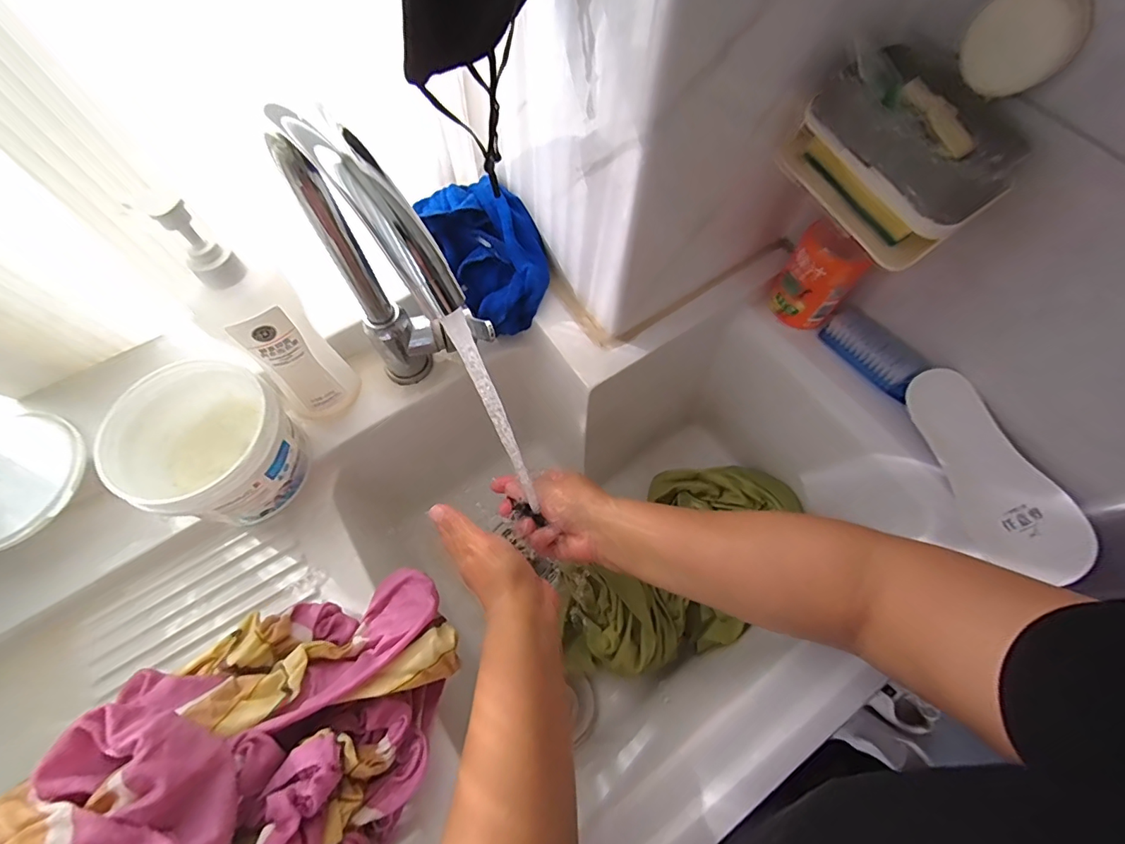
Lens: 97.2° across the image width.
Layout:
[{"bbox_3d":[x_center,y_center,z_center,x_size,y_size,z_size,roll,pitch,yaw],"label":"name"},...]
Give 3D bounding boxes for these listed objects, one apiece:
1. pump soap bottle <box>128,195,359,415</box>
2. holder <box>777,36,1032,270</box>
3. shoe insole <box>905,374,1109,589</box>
[{"bbox_3d":[-0.231,-0.074,0.393,0.052,0.214,0.061,42,72,16],"label":"pump soap bottle"},{"bbox_3d":[0.235,-0.184,0.345,0.085,0.081,0.136,-32,70,-14],"label":"holder"},{"bbox_3d":[0.371,0.043,0.429,0.074,0.012,0.191,-26,76,12],"label":"shoe insole"}]

